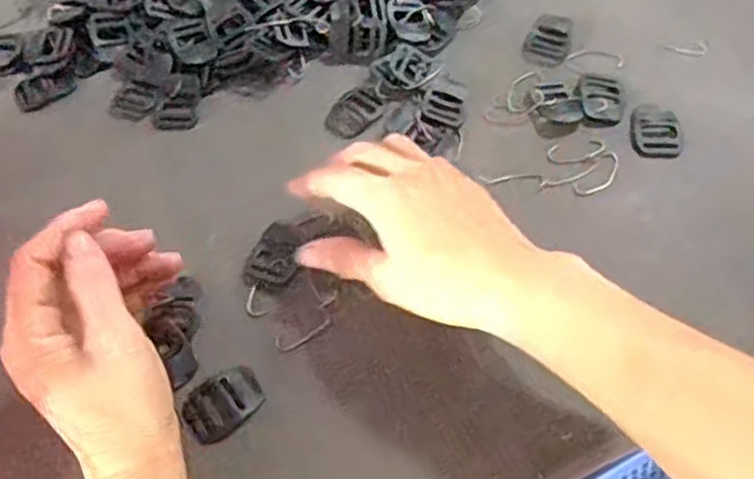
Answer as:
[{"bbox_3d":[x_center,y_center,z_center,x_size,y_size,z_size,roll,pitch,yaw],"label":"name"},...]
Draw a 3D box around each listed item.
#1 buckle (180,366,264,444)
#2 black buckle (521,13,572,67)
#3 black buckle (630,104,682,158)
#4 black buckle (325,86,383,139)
[{"bbox_3d":[-0.078,0.082,0.355,0.039,0.007,0.027,-37,64,-17],"label":"buckle"},{"bbox_3d":[0.117,-0.137,0.476,0.029,0.007,0.047,15,62,12],"label":"black buckle"},{"bbox_3d":[0.170,-0.067,0.426,0.030,0.004,0.036,2,60,4],"label":"black buckle"},{"bbox_3d":[-0.015,-0.082,0.446,0.031,0.010,0.038,39,69,23],"label":"black buckle"}]

